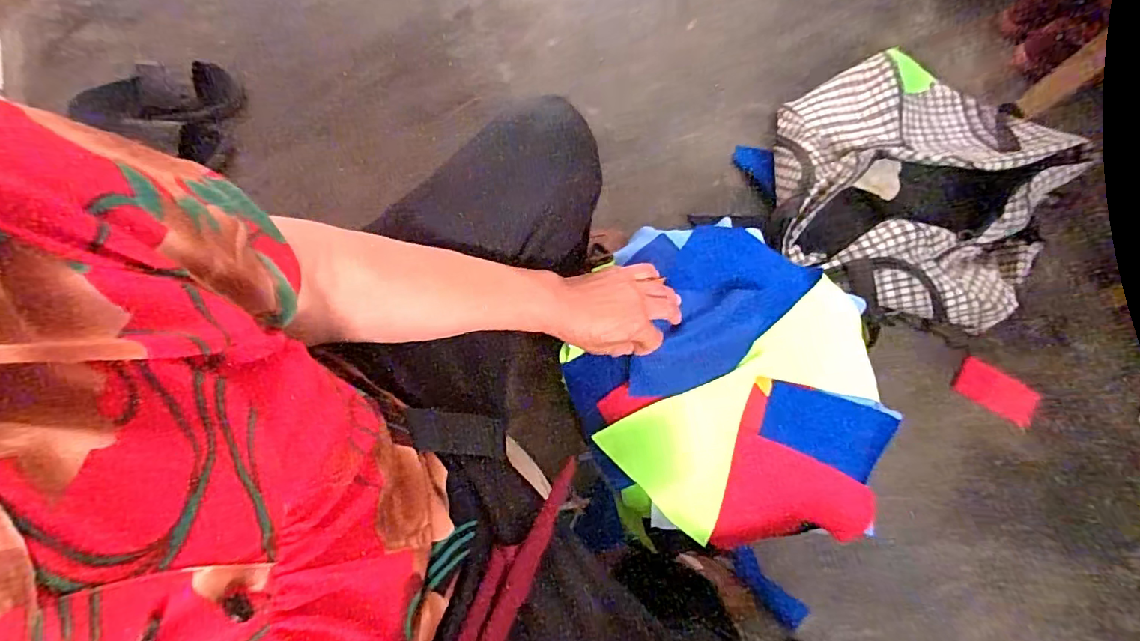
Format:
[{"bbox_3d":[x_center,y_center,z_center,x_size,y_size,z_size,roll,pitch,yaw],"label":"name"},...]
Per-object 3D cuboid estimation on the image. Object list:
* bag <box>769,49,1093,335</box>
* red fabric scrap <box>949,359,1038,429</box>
[{"bbox_3d":[0.577,-0.241,0.922,0.444,0.123,0.443,22,76,4],"label":"bag"},{"bbox_3d":[0.720,0.120,0.911,0.141,0.008,0.065,28,77,6],"label":"red fabric scrap"}]

